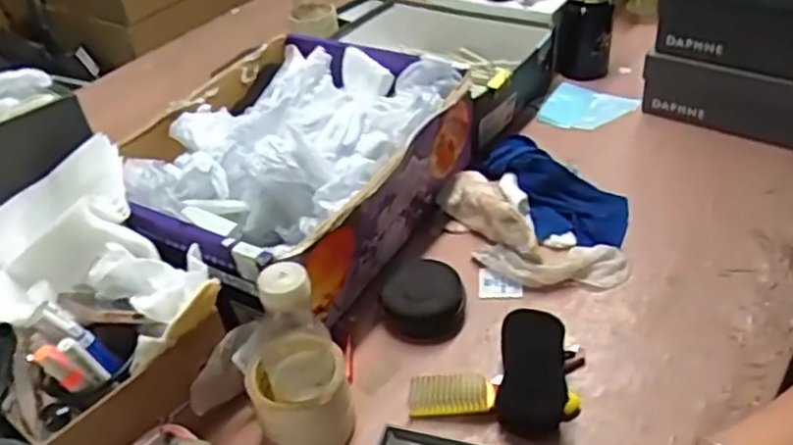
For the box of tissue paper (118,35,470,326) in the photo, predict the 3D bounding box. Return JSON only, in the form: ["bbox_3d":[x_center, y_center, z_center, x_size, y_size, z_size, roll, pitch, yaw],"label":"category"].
[{"bbox_3d":[-0.134,-0.074,0.883,0.342,0.145,0.419,18,45,27],"label":"box of tissue paper"}]

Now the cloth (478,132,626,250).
[{"bbox_3d":[0.193,-0.042,0.896,0.129,0.062,0.222,-32,58,-28],"label":"cloth"}]

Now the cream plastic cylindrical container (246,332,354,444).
[{"bbox_3d":[-0.087,0.156,0.655,0.084,0.078,0.089,-4,39,3],"label":"cream plastic cylindrical container"}]

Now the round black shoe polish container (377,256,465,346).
[{"bbox_3d":[0.028,0.081,0.767,0.086,0.051,0.084,-4,39,3],"label":"round black shoe polish container"}]

